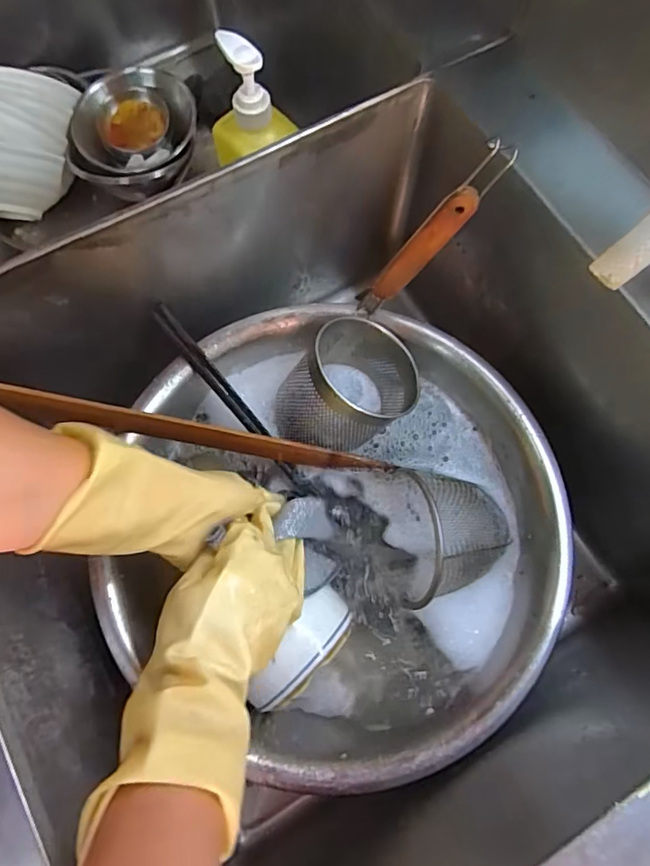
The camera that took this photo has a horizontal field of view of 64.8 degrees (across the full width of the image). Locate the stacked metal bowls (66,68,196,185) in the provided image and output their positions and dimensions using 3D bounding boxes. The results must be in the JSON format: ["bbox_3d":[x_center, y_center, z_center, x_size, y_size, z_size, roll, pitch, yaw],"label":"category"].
[{"bbox_3d":[-0.242,-0.376,0.650,0.147,0.064,0.160,0,73,-1],"label":"stacked metal bowls"}]

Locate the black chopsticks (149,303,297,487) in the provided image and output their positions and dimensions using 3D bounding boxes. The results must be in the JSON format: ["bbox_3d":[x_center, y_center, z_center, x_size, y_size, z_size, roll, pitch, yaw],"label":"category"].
[{"bbox_3d":[-0.097,-0.037,0.526,0.017,0.012,0.219,-41,100,-14],"label":"black chopsticks"}]

